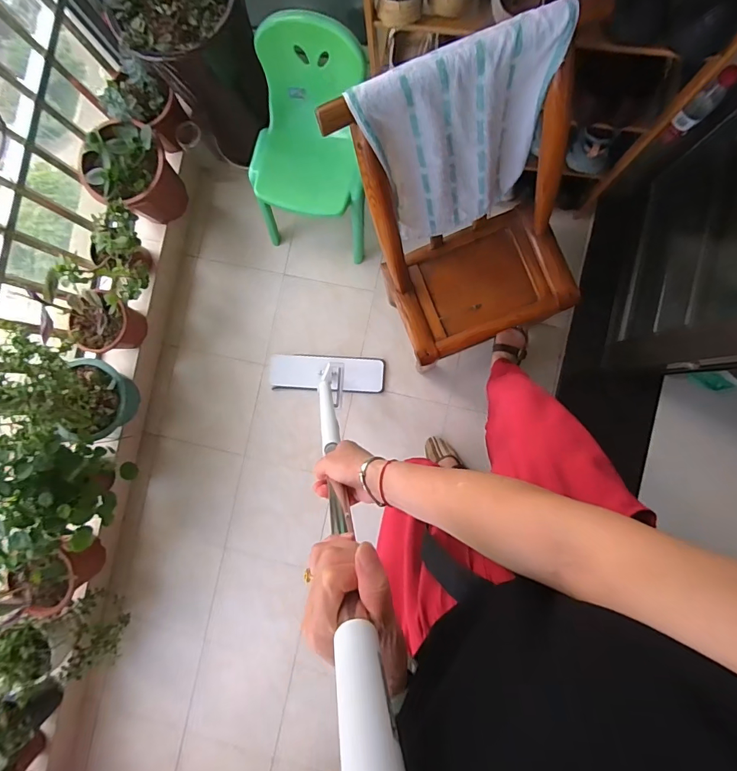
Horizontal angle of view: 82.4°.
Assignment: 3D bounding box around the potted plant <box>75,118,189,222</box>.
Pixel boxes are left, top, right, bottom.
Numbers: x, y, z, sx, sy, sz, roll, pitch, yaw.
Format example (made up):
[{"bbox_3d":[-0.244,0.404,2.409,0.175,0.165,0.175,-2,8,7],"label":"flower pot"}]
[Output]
[{"bbox_3d":[-0.626,-0.570,1.170,0.191,0.242,0.201,0,89,5],"label":"potted plant"}]

